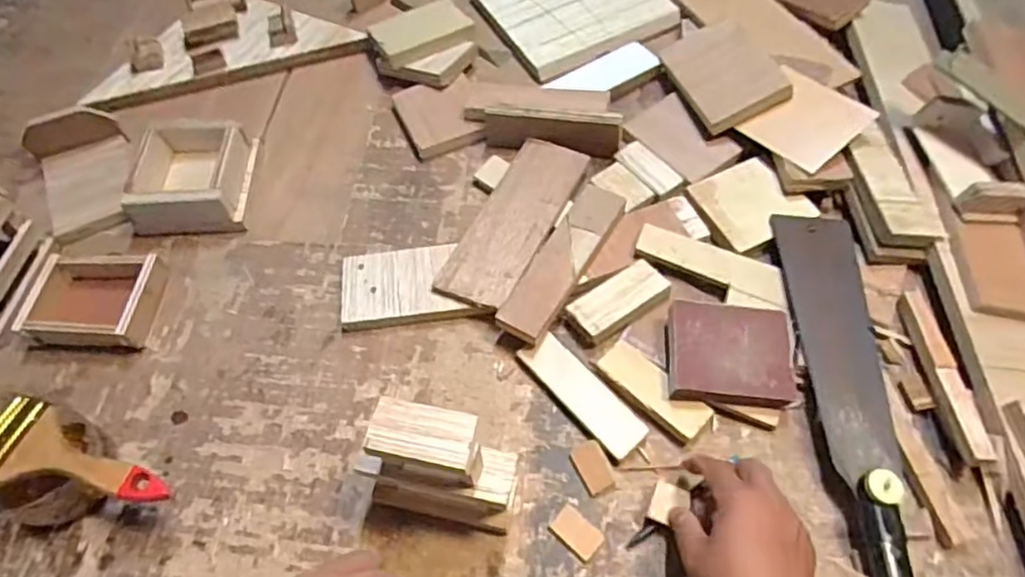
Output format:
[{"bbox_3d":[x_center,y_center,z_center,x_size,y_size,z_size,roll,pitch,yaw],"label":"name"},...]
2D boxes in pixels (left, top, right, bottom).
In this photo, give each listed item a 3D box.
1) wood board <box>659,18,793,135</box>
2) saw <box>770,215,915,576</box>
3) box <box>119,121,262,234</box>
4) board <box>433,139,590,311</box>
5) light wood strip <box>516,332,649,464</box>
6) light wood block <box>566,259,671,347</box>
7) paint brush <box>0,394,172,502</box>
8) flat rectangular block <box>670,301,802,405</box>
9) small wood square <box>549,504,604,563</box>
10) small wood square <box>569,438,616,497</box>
[{"bbox_3d":[0.230,-0.239,0.694,0.095,0.013,0.143,-26,54,9],"label":"wood board"},{"bbox_3d":[0.284,0.112,0.496,0.071,0.023,0.434,1,60,2],"label":"saw"},{"bbox_3d":[-0.338,-0.124,0.669,0.109,0.052,0.131,-3,60,0],"label":"box"},{"bbox_3d":[0.004,-0.069,0.625,0.074,0.008,0.209,21,61,15],"label":"board"},{"bbox_3d":[0.060,0.093,0.545,0.038,0.014,0.124,-38,66,-18],"label":"light wood strip"},{"bbox_3d":[0.096,0.013,0.578,0.092,0.023,0.044,-29,63,-14],"label":"light wood block"},{"bbox_3d":[-0.341,0.125,0.478,0.173,0.025,0.069,7,58,8],"label":"paint brush"},{"bbox_3d":[0.185,0.053,0.528,0.106,0.021,0.085,3,60,3],"label":"flat rectangular block"},{"bbox_3d":[0.050,0.191,0.492,0.039,0.004,0.027,38,68,21],"label":"small wood square"},{"bbox_3d":[0.066,0.147,0.517,0.025,0.004,0.040,-22,62,-11],"label":"small wood square"}]

